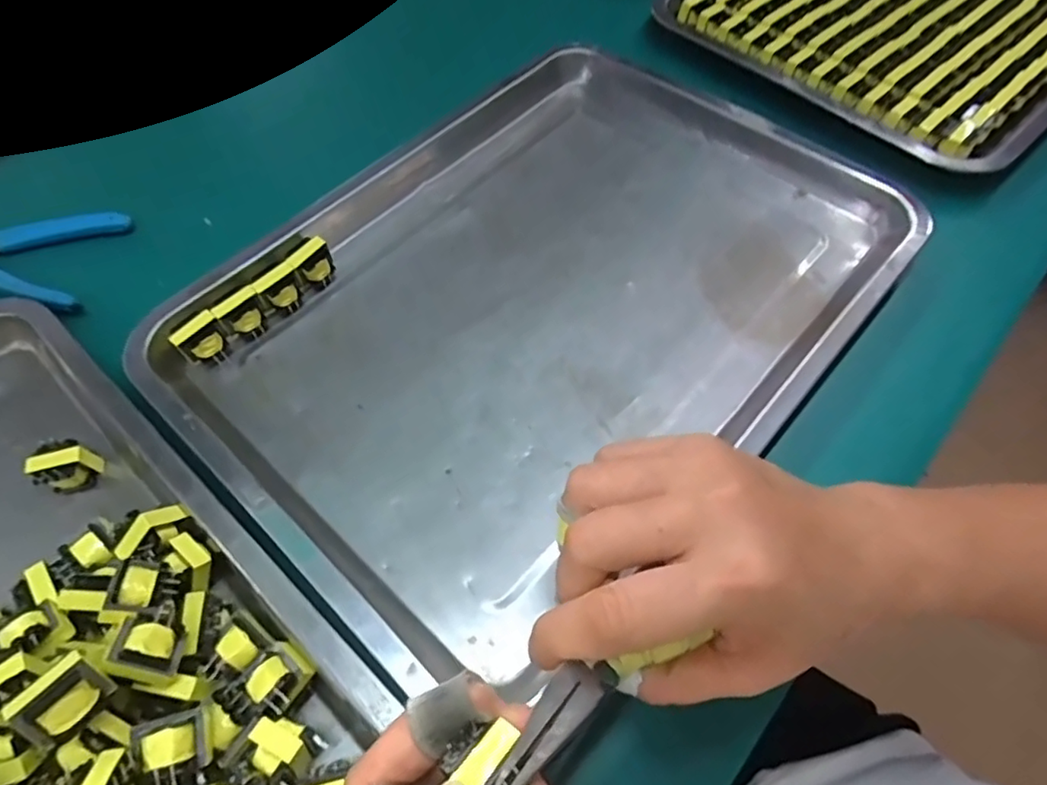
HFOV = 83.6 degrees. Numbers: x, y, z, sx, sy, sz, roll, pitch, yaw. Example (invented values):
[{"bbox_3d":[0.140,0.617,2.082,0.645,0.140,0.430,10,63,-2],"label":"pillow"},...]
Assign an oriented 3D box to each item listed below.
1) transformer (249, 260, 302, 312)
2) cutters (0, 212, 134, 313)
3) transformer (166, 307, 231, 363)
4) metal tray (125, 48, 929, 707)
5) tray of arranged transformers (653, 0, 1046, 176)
[{"bbox_3d":[-0.138,-0.057,0.337,0.014,0.028,0.023,35,66,18],"label":"transformer"},{"bbox_3d":[-0.309,-0.086,0.363,0.107,0.018,0.075,9,61,5],"label":"cutters"},{"bbox_3d":[-0.173,-0.027,0.319,0.024,0.025,0.016,-39,67,-19],"label":"transformer"},{"bbox_3d":[0.008,-0.065,0.342,0.299,0.033,0.382,38,67,19],"label":"metal tray"},{"bbox_3d":[0.327,-0.332,0.482,0.394,0.023,0.288,-40,68,-20],"label":"tray of arranged transformers"}]

